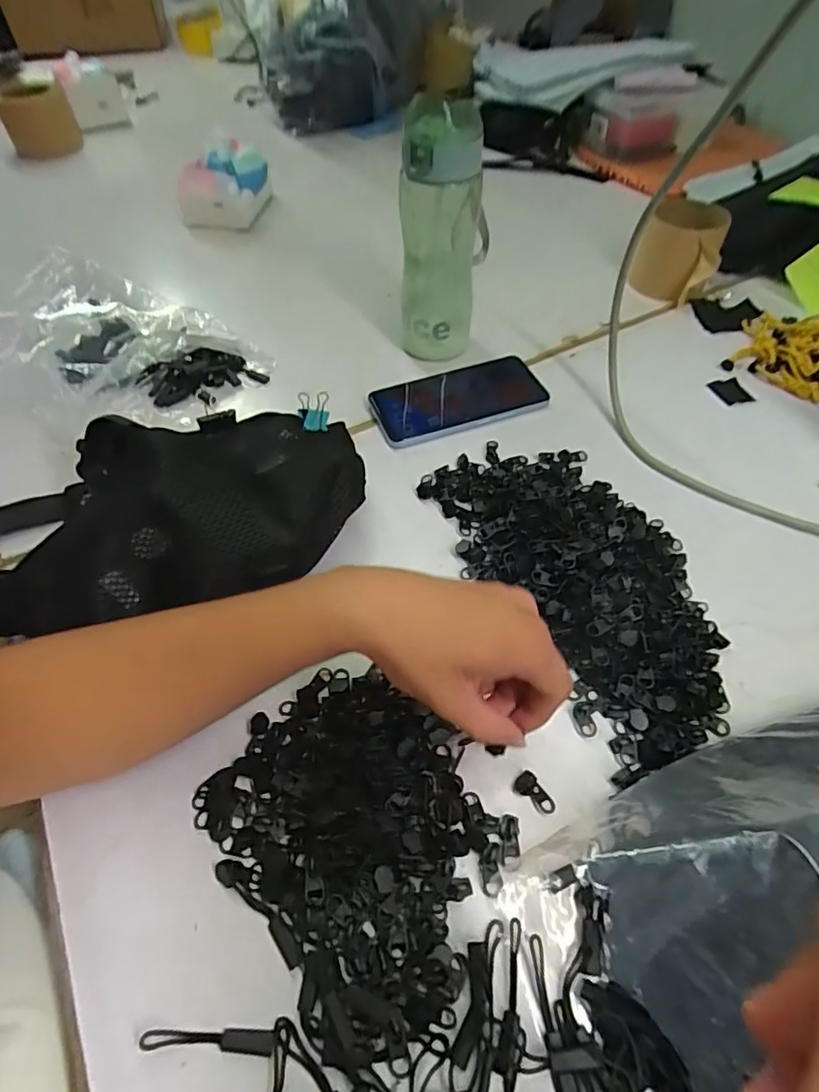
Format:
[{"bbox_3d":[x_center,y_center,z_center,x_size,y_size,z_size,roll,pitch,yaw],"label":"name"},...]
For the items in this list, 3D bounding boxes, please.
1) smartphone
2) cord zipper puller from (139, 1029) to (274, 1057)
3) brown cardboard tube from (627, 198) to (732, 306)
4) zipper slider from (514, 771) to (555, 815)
[{"bbox_3d":[0.047,-0.136,0.516,0.158,0.008,0.075,-17,56,-11],"label":"smartphone"},{"bbox_3d":[-0.094,0.230,0.257,0.059,0.008,0.009,2,54,2],"label":"cord zipper puller"},{"bbox_3d":[0.298,-0.327,0.614,0.083,0.079,0.082,22,57,16],"label":"brown cardboard tube"},{"bbox_3d":[0.074,0.145,0.323,0.025,0.006,0.013,36,62,24],"label":"zipper slider"}]

